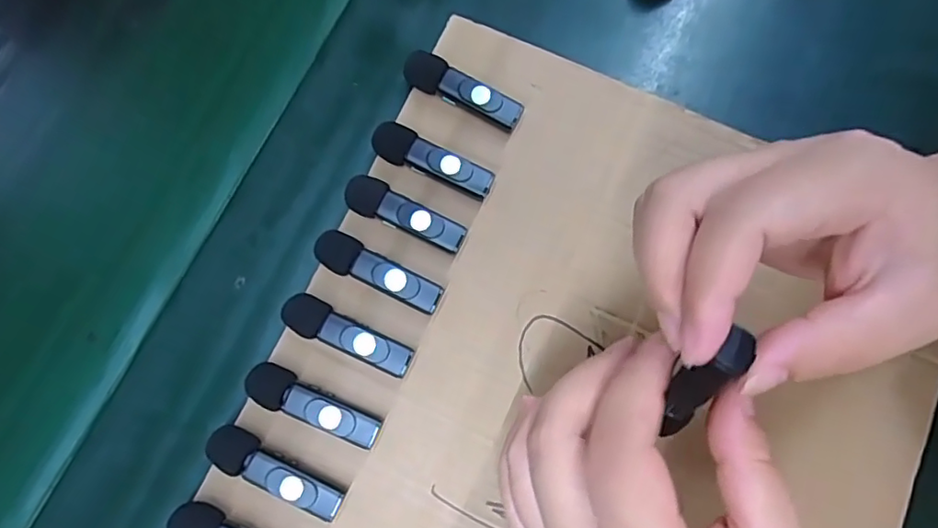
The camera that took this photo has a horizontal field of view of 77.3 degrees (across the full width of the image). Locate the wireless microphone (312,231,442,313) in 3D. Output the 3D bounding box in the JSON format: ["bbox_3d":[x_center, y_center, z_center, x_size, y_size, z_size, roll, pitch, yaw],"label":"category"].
[{"bbox_3d":[-0.044,0.004,0.287,0.065,0.016,0.018,25,79,6],"label":"wireless microphone"}]

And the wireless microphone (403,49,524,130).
[{"bbox_3d":[-0.003,-0.090,0.307,0.064,0.016,0.017,27,79,7],"label":"wireless microphone"}]

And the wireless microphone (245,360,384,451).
[{"bbox_3d":[-0.072,0.065,0.274,0.065,0.017,0.018,22,79,6],"label":"wireless microphone"}]

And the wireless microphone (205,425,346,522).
[{"bbox_3d":[-0.087,0.094,0.268,0.066,0.015,0.018,23,79,6],"label":"wireless microphone"}]

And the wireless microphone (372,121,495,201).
[{"bbox_3d":[-0.018,-0.053,0.299,0.063,0.016,0.019,23,79,6],"label":"wireless microphone"}]

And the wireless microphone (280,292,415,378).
[{"bbox_3d":[-0.058,0.034,0.282,0.064,0.016,0.018,23,79,6],"label":"wireless microphone"}]

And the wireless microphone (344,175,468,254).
[{"bbox_3d":[-0.032,-0.025,0.293,0.062,0.015,0.018,26,79,6],"label":"wireless microphone"}]

